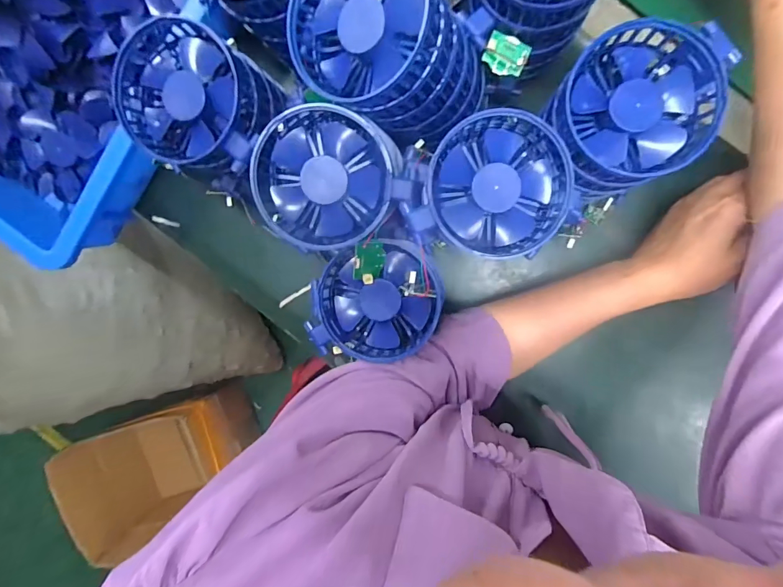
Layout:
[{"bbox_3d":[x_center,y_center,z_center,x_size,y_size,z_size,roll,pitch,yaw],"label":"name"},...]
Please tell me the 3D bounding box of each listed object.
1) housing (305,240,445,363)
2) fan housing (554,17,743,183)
[{"bbox_3d":[-0.011,0.007,0.302,0.094,0.023,0.088,0,95,6],"label":"housing"},{"bbox_3d":[0.154,-0.121,0.255,0.084,0.031,0.093,27,97,3],"label":"fan housing"}]

